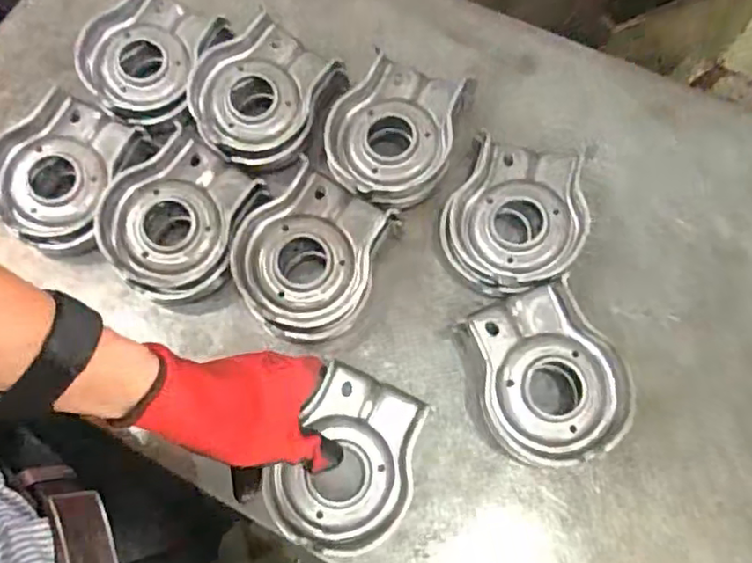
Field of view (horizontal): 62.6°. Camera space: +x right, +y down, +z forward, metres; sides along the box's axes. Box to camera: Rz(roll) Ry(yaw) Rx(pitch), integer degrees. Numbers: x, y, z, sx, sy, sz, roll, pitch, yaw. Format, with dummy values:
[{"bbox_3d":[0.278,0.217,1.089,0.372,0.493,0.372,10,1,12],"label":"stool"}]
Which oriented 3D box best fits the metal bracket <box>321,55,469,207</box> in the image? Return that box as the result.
[{"bbox_3d":[0.015,-0.124,0.531,0.105,0.042,0.129,19,72,9],"label":"metal bracket"}]

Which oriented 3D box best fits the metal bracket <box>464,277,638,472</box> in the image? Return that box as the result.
[{"bbox_3d":[0.123,0.070,0.458,0.107,0.047,0.128,-7,70,-1],"label":"metal bracket"}]

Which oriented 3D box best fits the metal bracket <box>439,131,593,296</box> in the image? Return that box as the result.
[{"bbox_3d":[0.112,-0.053,0.503,0.108,0.041,0.129,20,72,9],"label":"metal bracket"}]

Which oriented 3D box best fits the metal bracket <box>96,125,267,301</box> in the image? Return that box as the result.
[{"bbox_3d":[-0.159,-0.052,0.500,0.111,0.032,0.127,35,75,13],"label":"metal bracket"}]

